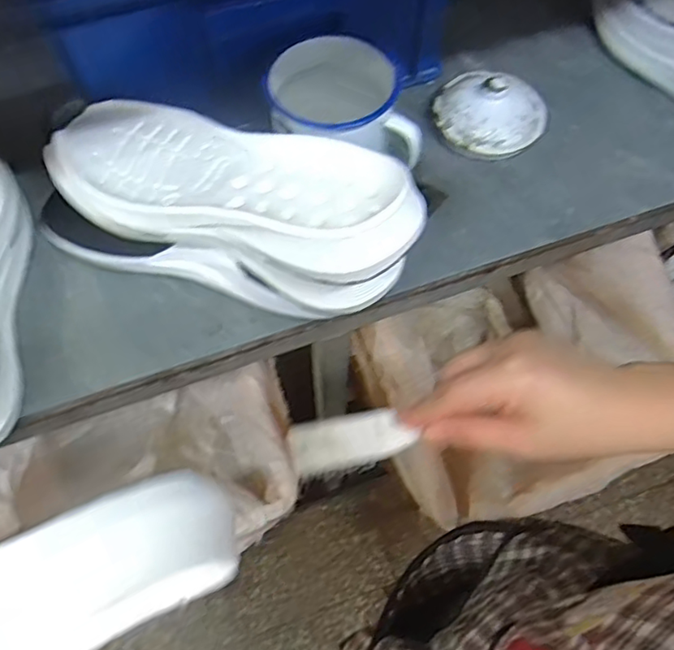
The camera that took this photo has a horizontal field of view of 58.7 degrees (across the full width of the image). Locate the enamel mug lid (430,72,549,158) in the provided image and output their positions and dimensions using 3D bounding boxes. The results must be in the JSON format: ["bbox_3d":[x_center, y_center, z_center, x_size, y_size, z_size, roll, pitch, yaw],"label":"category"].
[{"bbox_3d":[0.143,-0.202,0.555,0.102,0.041,0.099,26,66,11],"label":"enamel mug lid"}]

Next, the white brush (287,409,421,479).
[{"bbox_3d":[0.009,0.069,0.361,0.072,0.011,0.032,-10,64,-9],"label":"white brush"}]

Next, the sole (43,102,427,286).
[{"bbox_3d":[-0.081,-0.102,0.426,0.290,0.036,0.102,19,64,24],"label":"sole"}]

